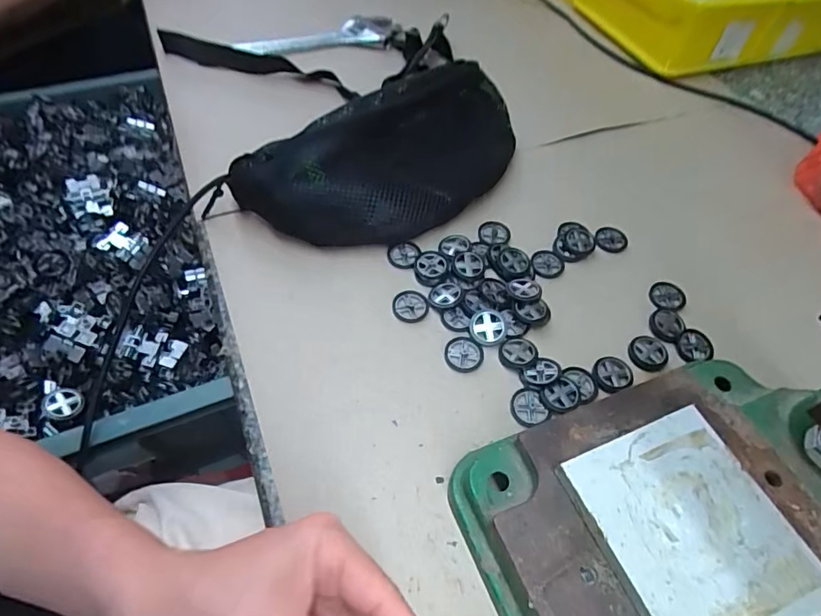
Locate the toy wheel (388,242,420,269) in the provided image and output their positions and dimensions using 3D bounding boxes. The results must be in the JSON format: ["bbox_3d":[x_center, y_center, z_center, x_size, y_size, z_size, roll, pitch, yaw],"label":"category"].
[{"bbox_3d":[-0.006,-0.044,0.414,0.025,0.005,0.026,2,54,-2],"label":"toy wheel"}]

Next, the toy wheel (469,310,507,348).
[{"bbox_3d":[0.057,0.015,0.371,0.028,0.006,0.028,-1,74,3],"label":"toy wheel"}]

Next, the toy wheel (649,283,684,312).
[{"bbox_3d":[0.208,-0.009,0.407,0.030,0.007,0.025,-31,61,-23],"label":"toy wheel"}]

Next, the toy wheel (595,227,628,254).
[{"bbox_3d":[0.177,-0.060,0.441,0.028,0.004,0.025,-26,59,-21],"label":"toy wheel"}]

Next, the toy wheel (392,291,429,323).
[{"bbox_3d":[0.001,-0.001,0.382,0.026,0.006,0.027,2,54,-2],"label":"toy wheel"}]

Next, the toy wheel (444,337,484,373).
[{"bbox_3d":[0.038,0.033,0.360,0.027,0.004,0.027,2,54,-2],"label":"toy wheel"}]

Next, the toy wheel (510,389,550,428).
[{"bbox_3d":[0.080,0.068,0.339,0.023,0.007,0.026,-17,56,-15],"label":"toy wheel"}]

